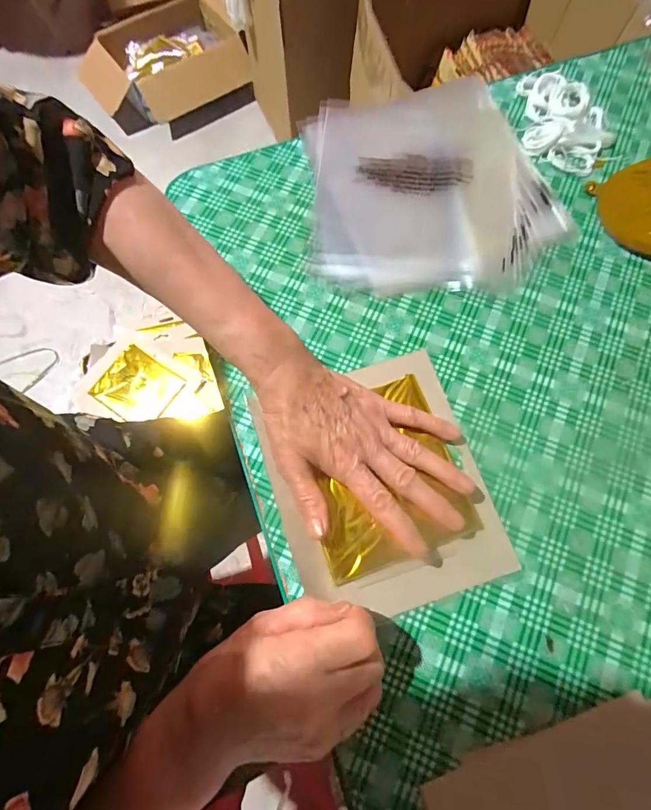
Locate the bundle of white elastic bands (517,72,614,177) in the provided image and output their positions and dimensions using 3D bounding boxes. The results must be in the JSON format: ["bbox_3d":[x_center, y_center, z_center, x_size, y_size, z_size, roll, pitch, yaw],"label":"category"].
[{"bbox_3d":[0.256,-0.301,0.441,0.088,0.017,0.115,3,73,2],"label":"bundle of white elastic bands"}]

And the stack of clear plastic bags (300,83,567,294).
[{"bbox_3d":[0.103,-0.223,0.422,0.238,0.020,0.235,-3,72,0],"label":"stack of clear plastic bags"}]

